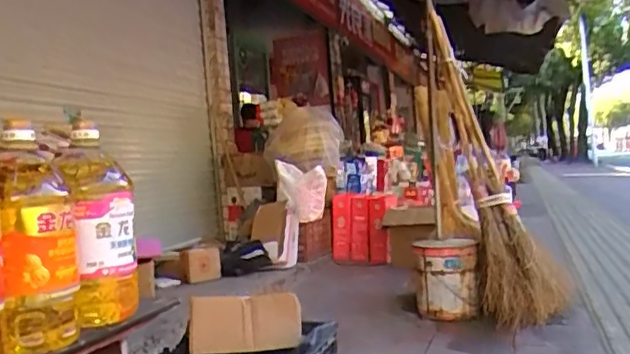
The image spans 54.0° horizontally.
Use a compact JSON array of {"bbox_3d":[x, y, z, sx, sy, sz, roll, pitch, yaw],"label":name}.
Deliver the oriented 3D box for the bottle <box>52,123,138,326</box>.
[{"bbox_3d":[-0.377,0.083,1.080,0.129,0.324,0.129,-5,-1,-18],"label":"bottle"}]

